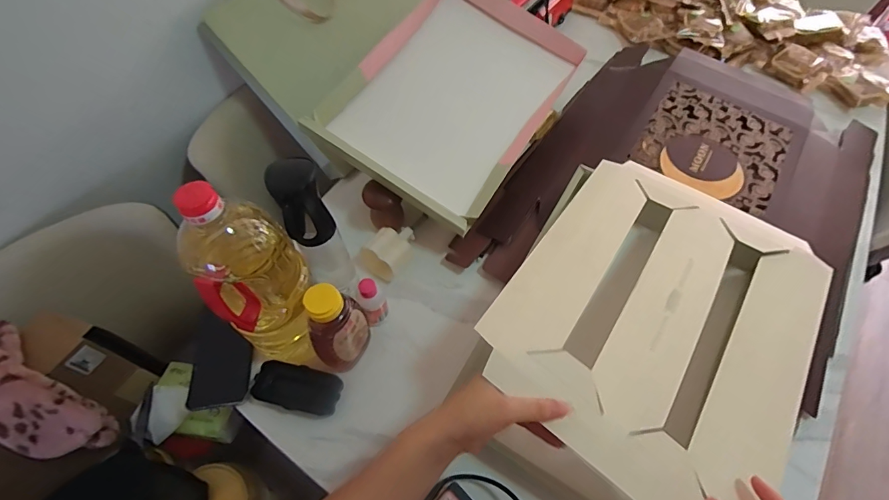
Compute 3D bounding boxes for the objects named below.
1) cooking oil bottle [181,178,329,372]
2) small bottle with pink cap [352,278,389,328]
[{"bbox_3d":[-0.213,0.037,0.488,0.107,0.273,0.106,39,66,22],"label":"cooking oil bottle"},{"bbox_3d":[-0.098,0.074,0.580,0.032,0.084,0.031,27,62,16],"label":"small bottle with pink cap"}]

